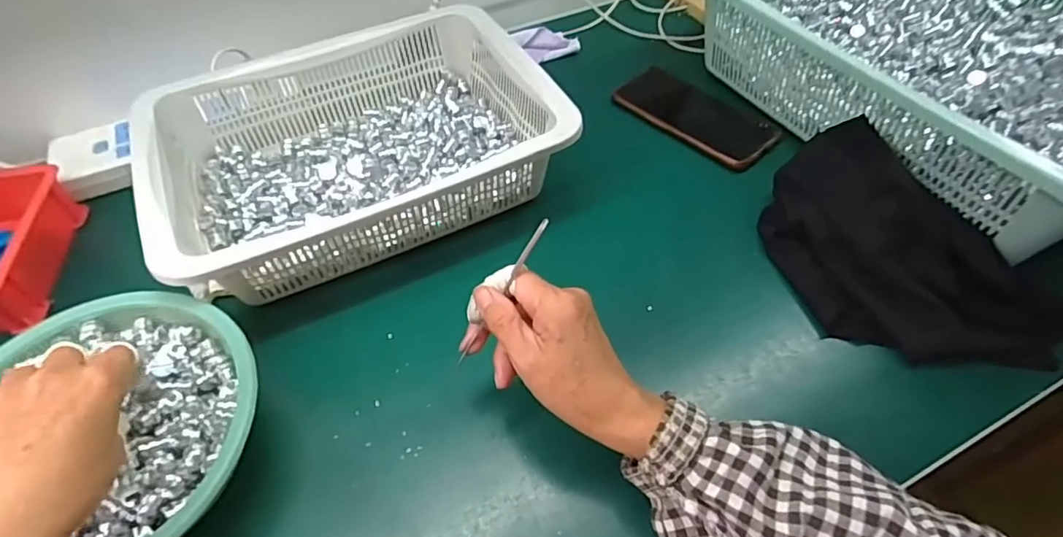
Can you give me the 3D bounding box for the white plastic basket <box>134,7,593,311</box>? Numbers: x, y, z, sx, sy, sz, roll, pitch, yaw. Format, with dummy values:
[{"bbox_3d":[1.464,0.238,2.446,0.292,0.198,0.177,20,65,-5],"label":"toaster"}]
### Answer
[{"bbox_3d":[-0.160,-0.122,0.514,0.323,0.088,0.289,-21,54,-15],"label":"white plastic basket"}]

